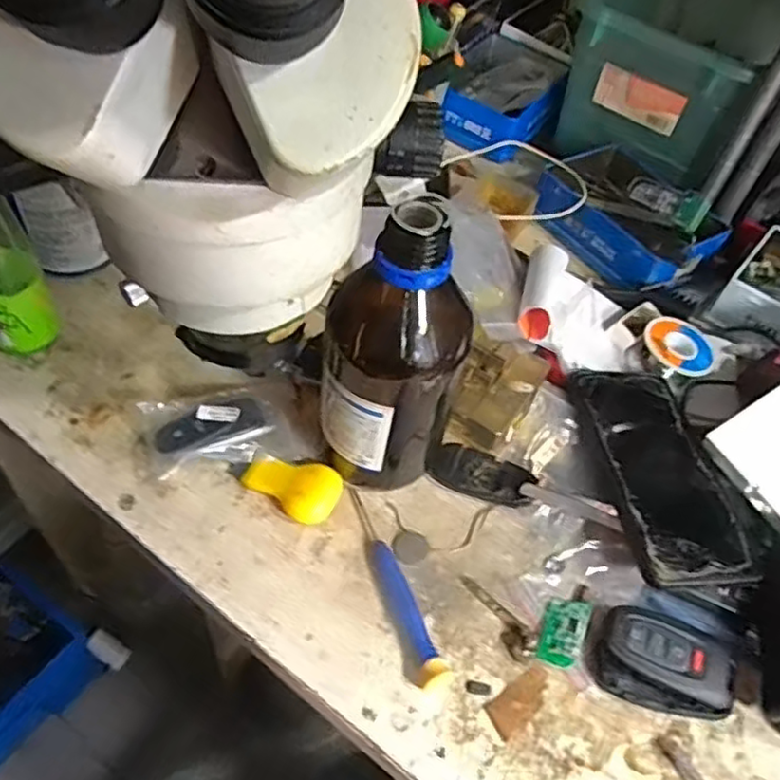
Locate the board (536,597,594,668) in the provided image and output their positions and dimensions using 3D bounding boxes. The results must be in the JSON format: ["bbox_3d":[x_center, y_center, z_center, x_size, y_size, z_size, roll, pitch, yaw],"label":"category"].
[{"bbox_3d":[0.098,0.135,0.381,0.024,0.007,0.043,26,54,12],"label":"board"}]

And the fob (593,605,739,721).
[{"bbox_3d":[0.151,0.150,0.372,0.071,0.014,0.048,18,52,5],"label":"fob"}]

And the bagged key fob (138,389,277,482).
[{"bbox_3d":[-0.112,0.024,0.428,0.077,0.022,0.055,-11,55,-16],"label":"bagged key fob"}]

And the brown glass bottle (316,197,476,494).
[{"bbox_3d":[0.002,-0.014,0.367,0.072,0.182,0.067,13,53,3],"label":"brown glass bottle"}]

